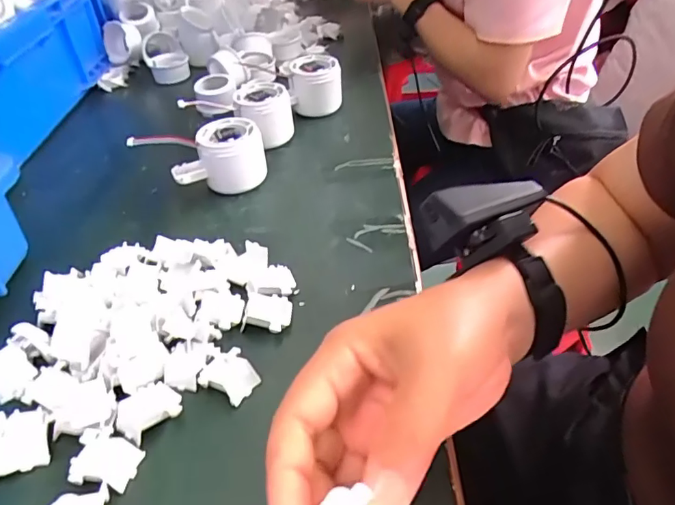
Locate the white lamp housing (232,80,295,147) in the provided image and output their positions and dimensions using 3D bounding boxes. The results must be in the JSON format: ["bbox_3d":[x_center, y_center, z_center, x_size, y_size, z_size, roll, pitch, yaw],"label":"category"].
[{"bbox_3d":[-0.077,-0.142,0.521,0.061,0.051,0.060,-8,41,-4],"label":"white lamp housing"}]

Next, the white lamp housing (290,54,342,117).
[{"bbox_3d":[-0.027,-0.193,0.575,0.063,0.051,0.051,-1,41,4],"label":"white lamp housing"}]

